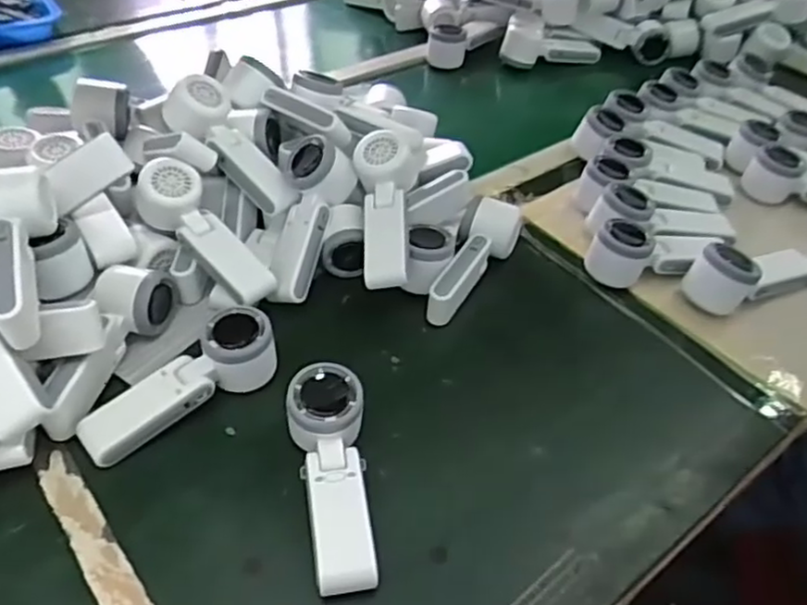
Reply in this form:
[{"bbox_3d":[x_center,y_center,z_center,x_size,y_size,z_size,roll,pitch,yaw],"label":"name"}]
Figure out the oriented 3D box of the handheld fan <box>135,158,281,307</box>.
[{"bbox_3d":[-0.186,-0.063,0.643,0.160,0.040,0.052,47,55,5],"label":"handheld fan"}]

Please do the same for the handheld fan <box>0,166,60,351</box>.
[{"bbox_3d":[-0.304,-0.034,0.528,0.054,0.057,0.156,-9,60,-13],"label":"handheld fan"}]

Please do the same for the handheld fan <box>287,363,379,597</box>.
[{"bbox_3d":[-0.050,0.127,0.503,0.055,0.056,0.160,-6,46,-11],"label":"handheld fan"}]

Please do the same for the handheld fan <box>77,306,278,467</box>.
[{"bbox_3d":[-0.179,0.067,0.555,0.162,0.049,0.055,-31,56,-30],"label":"handheld fan"}]

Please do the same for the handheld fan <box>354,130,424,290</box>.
[{"bbox_3d":[-0.015,-0.093,0.674,0.069,0.058,0.181,2,65,-2],"label":"handheld fan"}]

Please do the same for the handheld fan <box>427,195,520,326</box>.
[{"bbox_3d":[0.070,-0.042,0.688,0.058,0.055,0.146,19,47,13],"label":"handheld fan"}]

